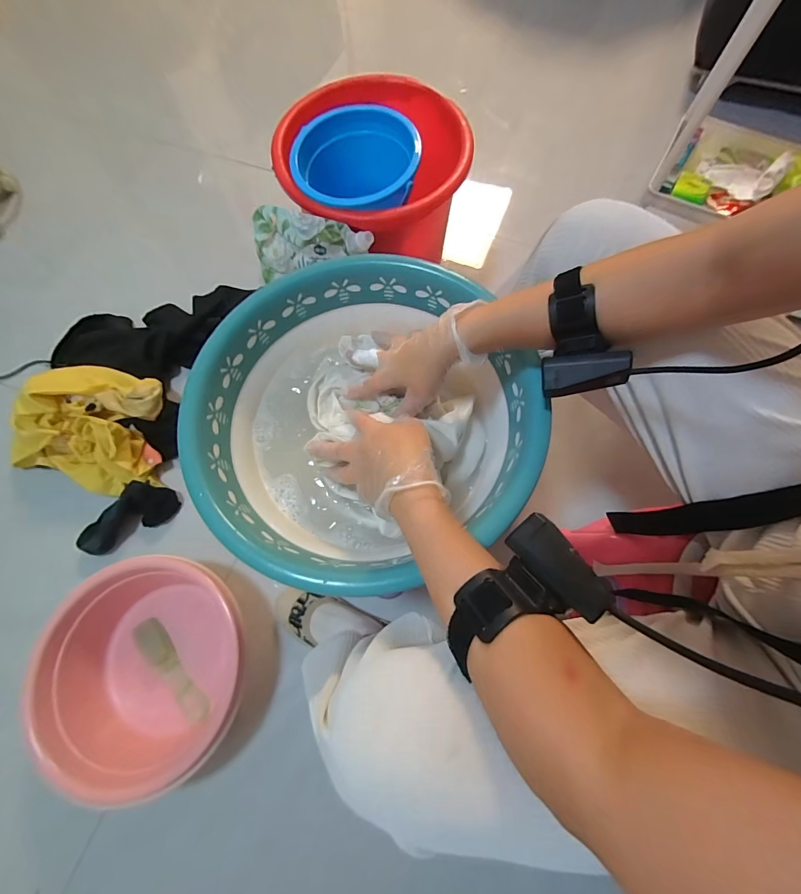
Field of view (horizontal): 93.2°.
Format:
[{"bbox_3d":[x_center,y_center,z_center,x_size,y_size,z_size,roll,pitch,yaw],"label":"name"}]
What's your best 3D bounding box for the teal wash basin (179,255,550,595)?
[{"bbox_3d":[-0.039,-0.036,0.431,0.331,0.103,0.353,-1,72,2],"label":"teal wash basin"}]

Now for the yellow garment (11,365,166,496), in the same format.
[{"bbox_3d":[-0.594,-0.047,0.724,0.278,0.107,0.225,16,73,7],"label":"yellow garment"}]

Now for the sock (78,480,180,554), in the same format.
[{"bbox_3d":[-0.517,0.129,0.713,0.179,0.042,0.081,-30,73,-8],"label":"sock"}]

